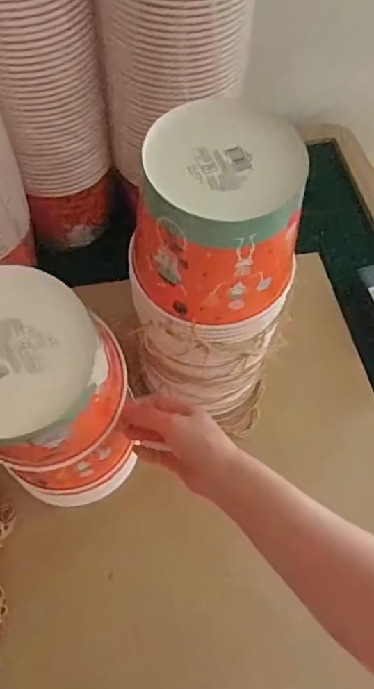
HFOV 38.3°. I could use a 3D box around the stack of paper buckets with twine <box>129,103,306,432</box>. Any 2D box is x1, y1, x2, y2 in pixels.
[{"bbox_3d":[0.025,-0.053,0.560,0.140,0.345,0.139,8,61,2],"label":"stack of paper buckets with twine"}]

